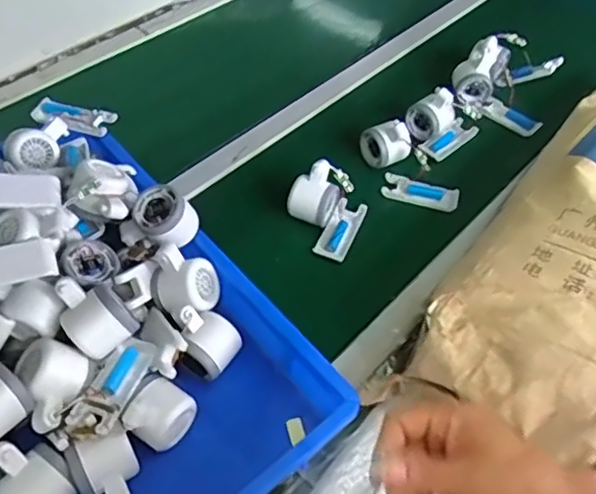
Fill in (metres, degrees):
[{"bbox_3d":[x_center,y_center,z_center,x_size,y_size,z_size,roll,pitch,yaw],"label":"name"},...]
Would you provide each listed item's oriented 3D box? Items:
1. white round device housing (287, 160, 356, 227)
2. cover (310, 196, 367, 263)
[{"bbox_3d":[0.029,-0.073,0.781,0.061,0.063,0.082,28,54,17],"label":"white round device housing"},{"bbox_3d":[0.057,-0.022,0.786,0.043,0.020,0.100,22,52,12],"label":"cover"}]

